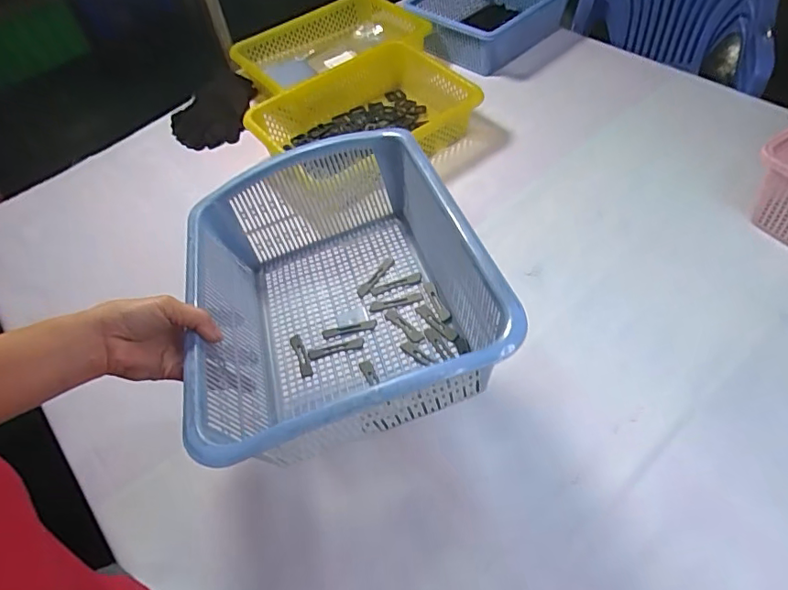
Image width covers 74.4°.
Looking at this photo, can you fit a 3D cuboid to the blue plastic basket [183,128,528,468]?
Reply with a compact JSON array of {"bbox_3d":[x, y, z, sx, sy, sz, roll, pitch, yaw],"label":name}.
[{"bbox_3d":[-0.062,-0.012,0.508,0.252,0.148,0.358,-14,50,-6],"label":"blue plastic basket"}]

